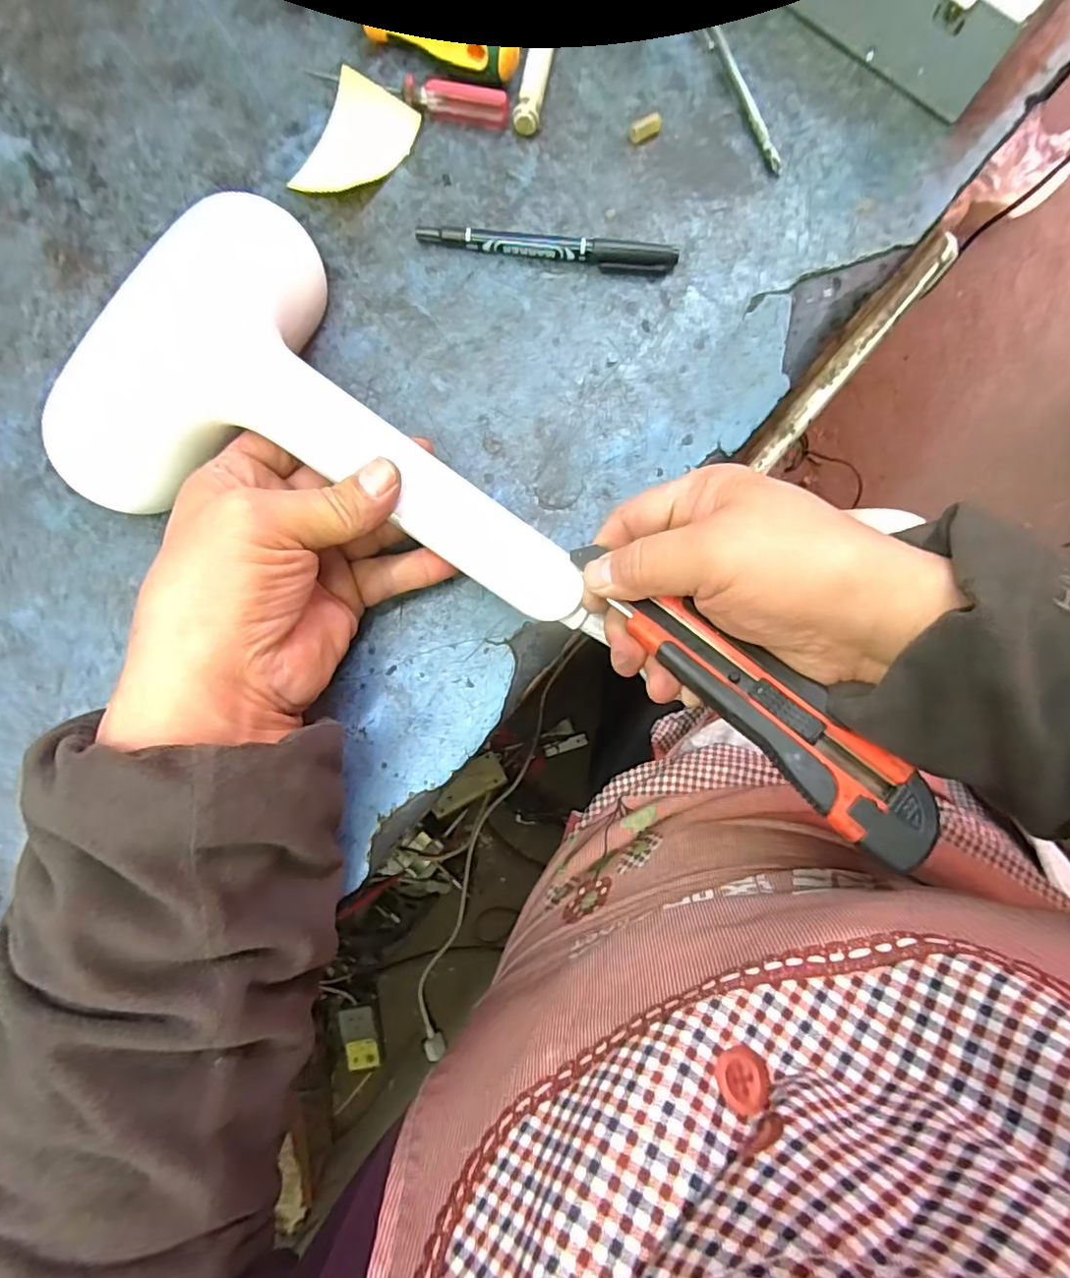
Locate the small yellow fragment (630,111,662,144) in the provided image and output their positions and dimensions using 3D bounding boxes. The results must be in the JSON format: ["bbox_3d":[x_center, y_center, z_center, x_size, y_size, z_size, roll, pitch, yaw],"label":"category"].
[{"bbox_3d":[0.061,-0.281,0.318,0.019,0.007,0.009,-33,86,-3],"label":"small yellow fragment"}]

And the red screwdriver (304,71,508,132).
[{"bbox_3d":[-0.069,-0.294,0.312,0.111,0.013,0.017,12,85,1],"label":"red screwdriver"}]

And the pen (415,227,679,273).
[{"bbox_3d":[0.007,-0.207,0.307,0.135,0.011,0.009,6,85,0],"label":"pen"}]

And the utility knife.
[{"bbox_3d":[0.086,0.019,0.247,0.034,0.015,0.176,-45,70,-4],"label":"utility knife"}]

